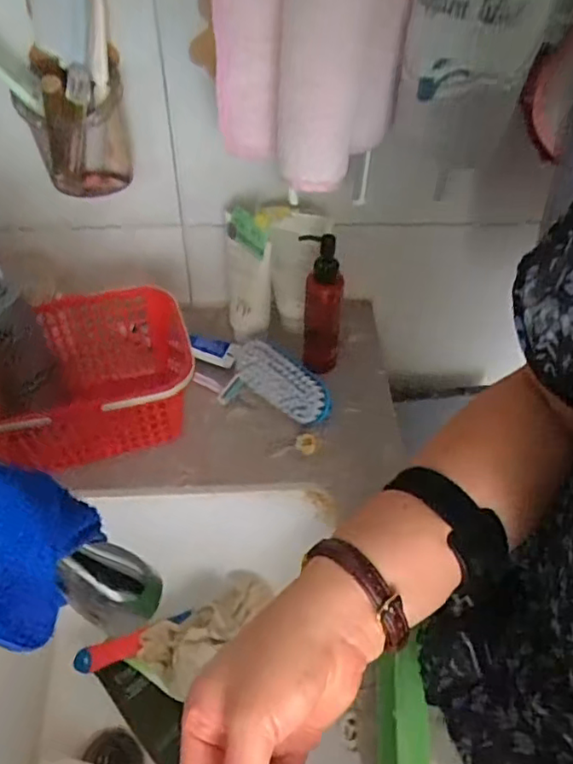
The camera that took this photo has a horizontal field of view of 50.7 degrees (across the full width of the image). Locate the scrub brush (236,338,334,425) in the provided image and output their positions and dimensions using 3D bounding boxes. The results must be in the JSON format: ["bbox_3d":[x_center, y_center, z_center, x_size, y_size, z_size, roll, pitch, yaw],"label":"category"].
[{"bbox_3d":[-0.002,-0.001,0.682,0.126,0.056,0.031,34,10,24],"label":"scrub brush"}]

